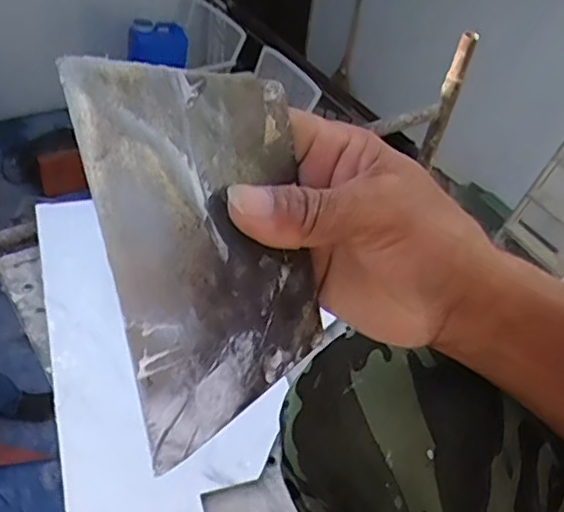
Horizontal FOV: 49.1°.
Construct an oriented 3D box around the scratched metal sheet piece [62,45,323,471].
[{"bbox_3d":[-0.024,-0.004,0.236,0.090,0.136,0.004,-21,18,-40],"label":"scratched metal sheet piece"}]

